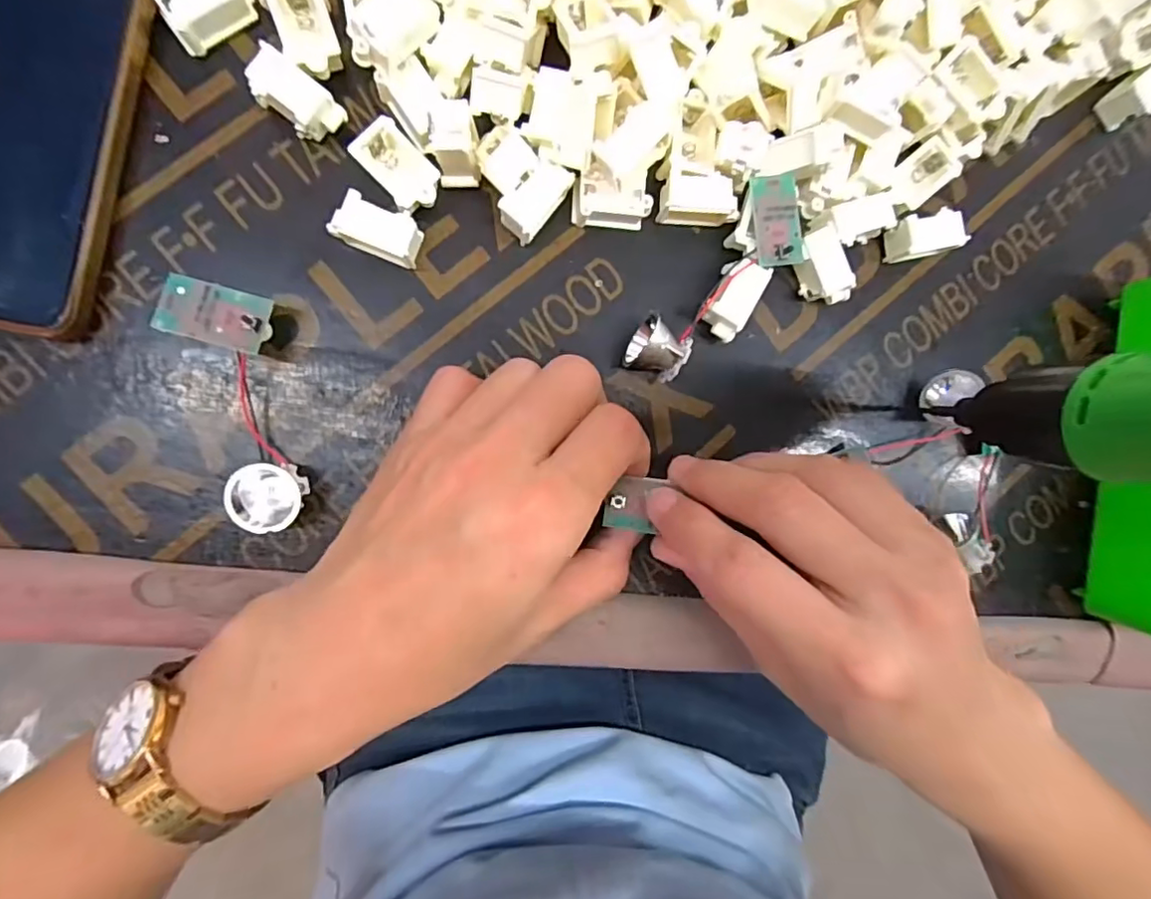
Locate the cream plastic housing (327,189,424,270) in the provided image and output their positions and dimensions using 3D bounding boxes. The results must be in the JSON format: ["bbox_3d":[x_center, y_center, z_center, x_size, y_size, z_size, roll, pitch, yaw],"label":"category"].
[{"bbox_3d":[-0.068,-0.074,0.201,0.027,0.017,0.017,22,88,-9],"label":"cream plastic housing"}]

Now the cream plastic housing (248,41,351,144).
[{"bbox_3d":[-0.094,-0.116,0.196,0.028,0.016,0.017,36,86,-8],"label":"cream plastic housing"}]

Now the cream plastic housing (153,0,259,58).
[{"bbox_3d":[-0.122,-0.147,0.191,0.029,0.014,0.016,-40,97,-6],"label":"cream plastic housing"}]

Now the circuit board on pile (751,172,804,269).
[{"bbox_3d":[0.075,-0.084,0.214,0.018,0.004,0.032,-9,93,-9],"label":"circuit board on pile"}]

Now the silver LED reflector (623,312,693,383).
[{"bbox_3d":[0.030,-0.037,0.217,0.020,0.020,0.019,20,88,-9],"label":"silver LED reflector"}]

